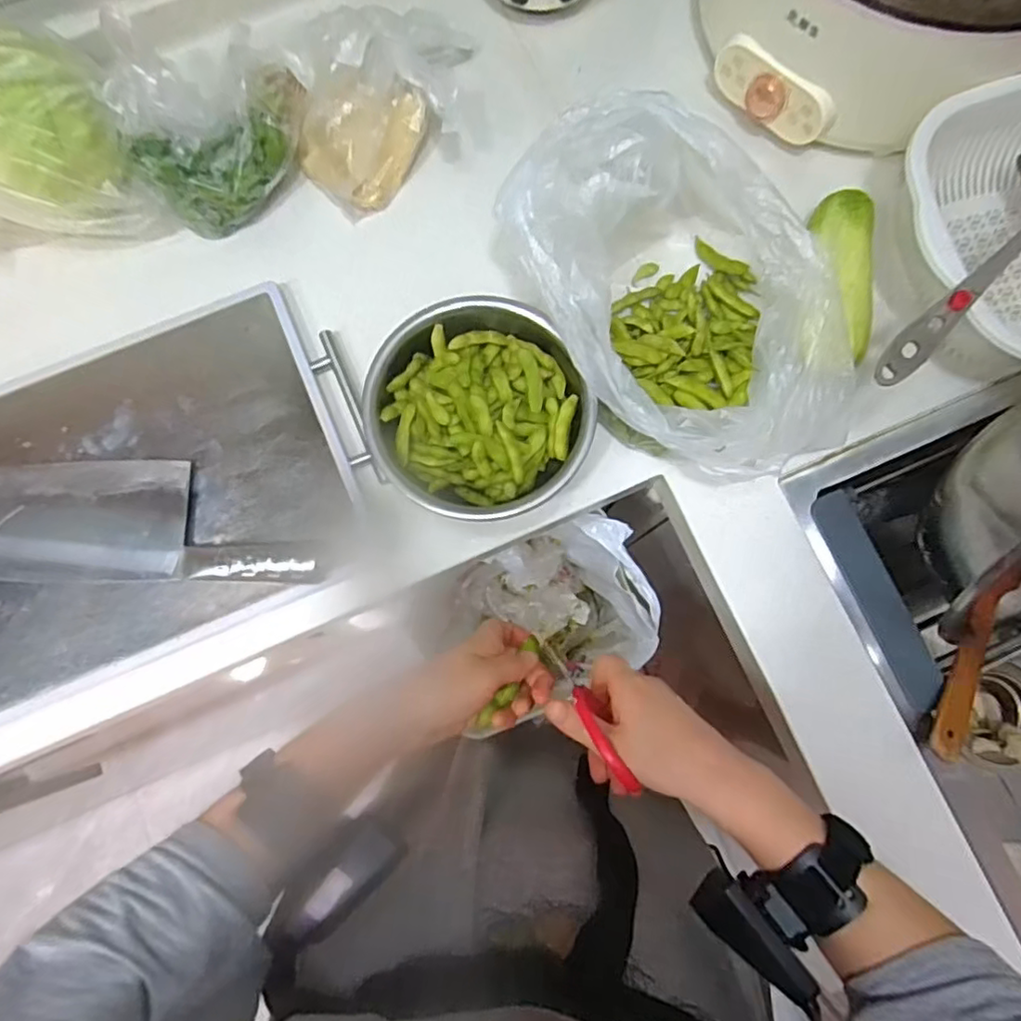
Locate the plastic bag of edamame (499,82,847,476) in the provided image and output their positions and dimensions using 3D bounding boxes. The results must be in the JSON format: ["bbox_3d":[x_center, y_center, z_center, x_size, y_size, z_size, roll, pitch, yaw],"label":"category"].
[{"bbox_3d":[0.139,-0.169,0.507,0.217,0.130,0.302,-25,80,-5],"label":"plastic bag of edamame"}]

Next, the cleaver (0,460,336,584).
[{"bbox_3d":[-0.315,0.007,0.504,0.322,0.031,0.098,1,78,0],"label":"cleaver"}]

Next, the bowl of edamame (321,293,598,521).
[{"bbox_3d":[-0.041,-0.078,0.518,0.193,0.075,0.183,0,78,0],"label":"bowl of edamame"}]

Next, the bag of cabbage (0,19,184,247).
[{"bbox_3d":[-0.389,-0.301,0.521,0.145,0.124,0.122,-17,79,-4],"label":"bag of cabbage"}]

